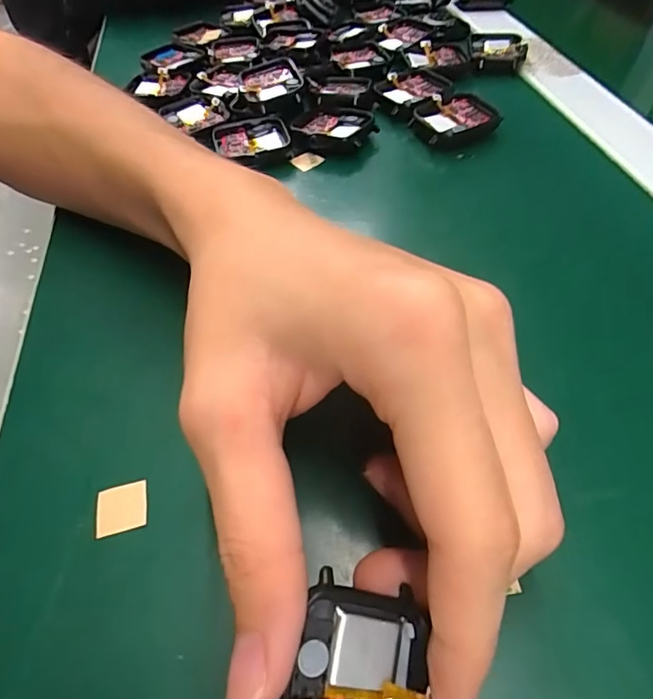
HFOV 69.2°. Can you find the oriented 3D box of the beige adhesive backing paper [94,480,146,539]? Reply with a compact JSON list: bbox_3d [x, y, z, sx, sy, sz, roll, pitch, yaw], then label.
[{"bbox_3d":[-0.066,0.051,0.151,0.016,0.004,0.015,-13,53,-8],"label":"beige adhesive backing paper"}]

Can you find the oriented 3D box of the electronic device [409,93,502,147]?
[{"bbox_3d":[0.075,-0.135,0.273,0.047,0.006,0.037,-26,55,-17],"label":"electronic device"}]

